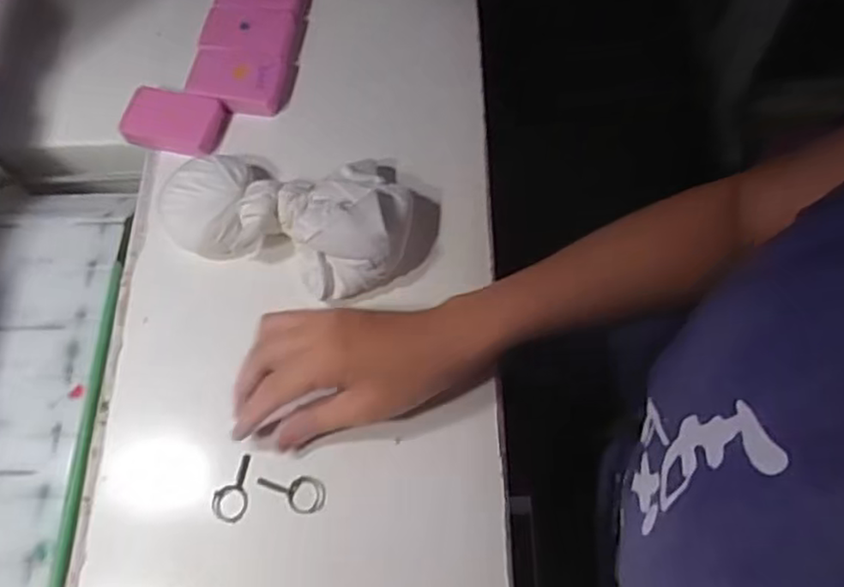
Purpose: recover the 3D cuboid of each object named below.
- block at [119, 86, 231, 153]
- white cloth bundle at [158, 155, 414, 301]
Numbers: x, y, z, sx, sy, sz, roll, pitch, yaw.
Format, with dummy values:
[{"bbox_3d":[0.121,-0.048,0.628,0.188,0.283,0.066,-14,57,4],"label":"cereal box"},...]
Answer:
[{"bbox_3d":[-0.189,-0.132,0.519,0.071,0.018,0.046,8,67,4],"label":"block"},{"bbox_3d":[-0.092,-0.059,0.465,0.168,0.047,0.095,18,72,10],"label":"white cloth bundle"}]

